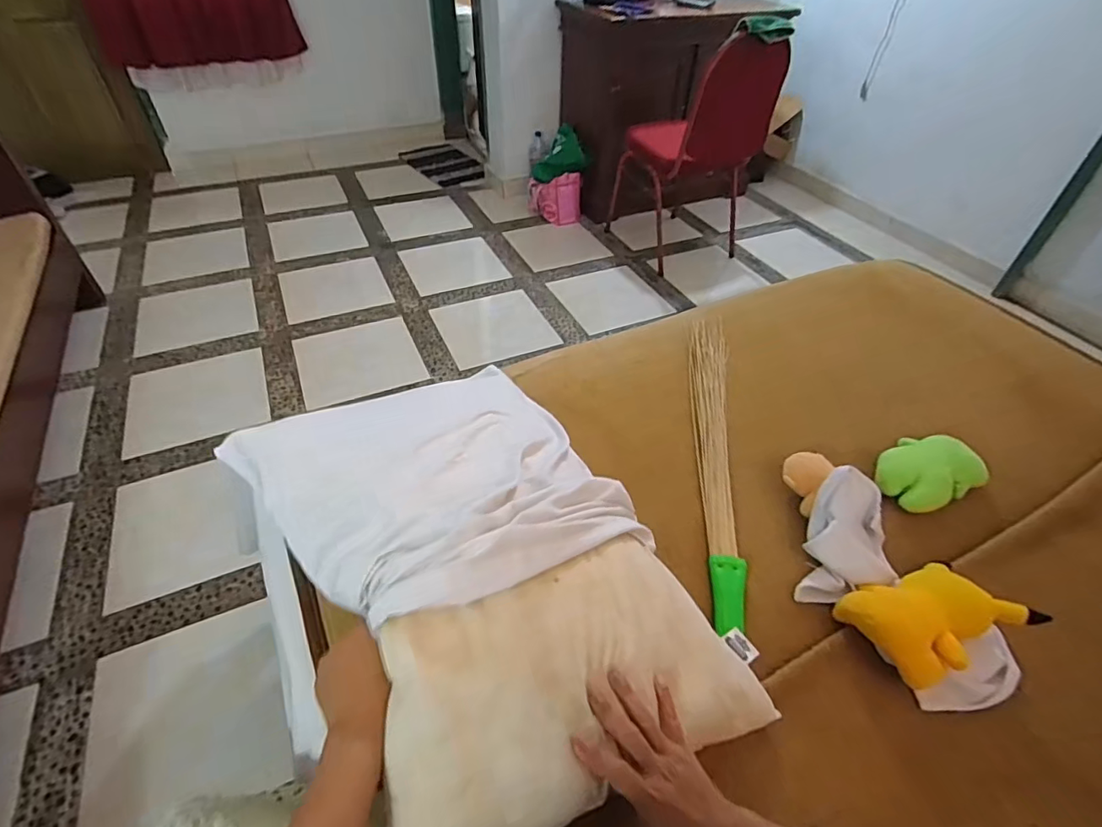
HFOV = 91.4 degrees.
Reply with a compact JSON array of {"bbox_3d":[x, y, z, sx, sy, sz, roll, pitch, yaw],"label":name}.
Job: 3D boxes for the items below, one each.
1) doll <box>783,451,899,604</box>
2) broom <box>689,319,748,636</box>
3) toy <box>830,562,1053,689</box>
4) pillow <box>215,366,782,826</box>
[{"bbox_3d":[0.415,0.148,0.758,0.126,0.092,0.226,7,45,5],"label":"doll"},{"bbox_3d":[0.275,0.042,0.915,0.073,0.025,0.666,9,45,6],"label":"broom"},{"bbox_3d":[0.466,0.243,0.658,0.174,0.056,0.124,-18,48,-19],"label":"toy"},{"bbox_3d":[-0.094,0.156,0.638,0.433,0.186,0.571,-13,32,-29],"label":"pillow"}]

